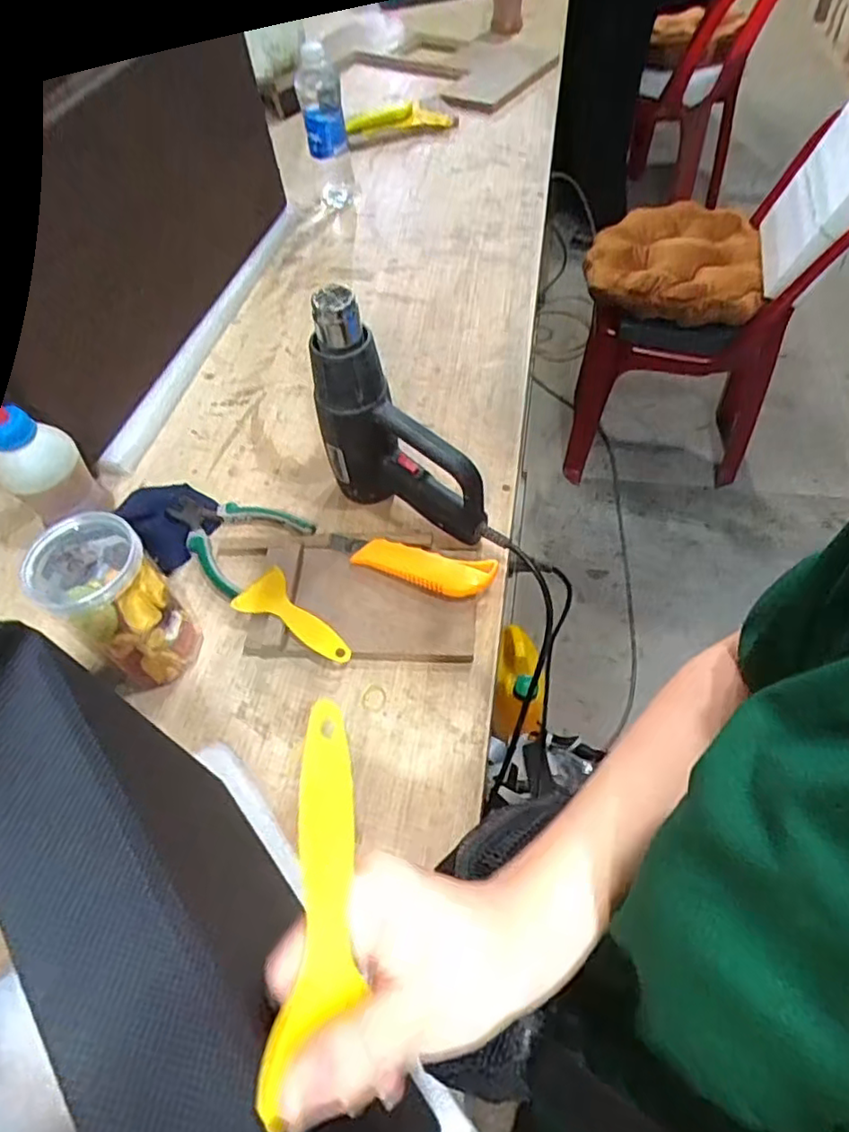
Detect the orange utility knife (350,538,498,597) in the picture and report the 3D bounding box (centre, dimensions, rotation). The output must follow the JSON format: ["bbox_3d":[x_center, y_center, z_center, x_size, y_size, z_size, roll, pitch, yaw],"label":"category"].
[{"bbox_3d":[-0.001,-0.001,0.600,0.129,0.027,0.037,14,59,14],"label":"orange utility knife"}]

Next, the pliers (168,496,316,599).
[{"bbox_3d":[-0.196,-0.041,0.659,0.137,0.015,0.109,38,67,26],"label":"pliers"}]

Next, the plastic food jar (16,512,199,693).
[{"bbox_3d":[-0.249,0.029,0.528,0.078,0.159,0.081,-2,56,4],"label":"plastic food jar"}]

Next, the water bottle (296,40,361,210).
[{"bbox_3d":[-0.144,-0.638,0.945,0.058,0.215,0.058,-9,56,-1],"label":"water bottle"}]

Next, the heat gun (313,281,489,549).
[{"bbox_3d":[-0.025,-0.106,0.575,0.158,0.227,0.064,35,66,25],"label":"heat gun"}]

